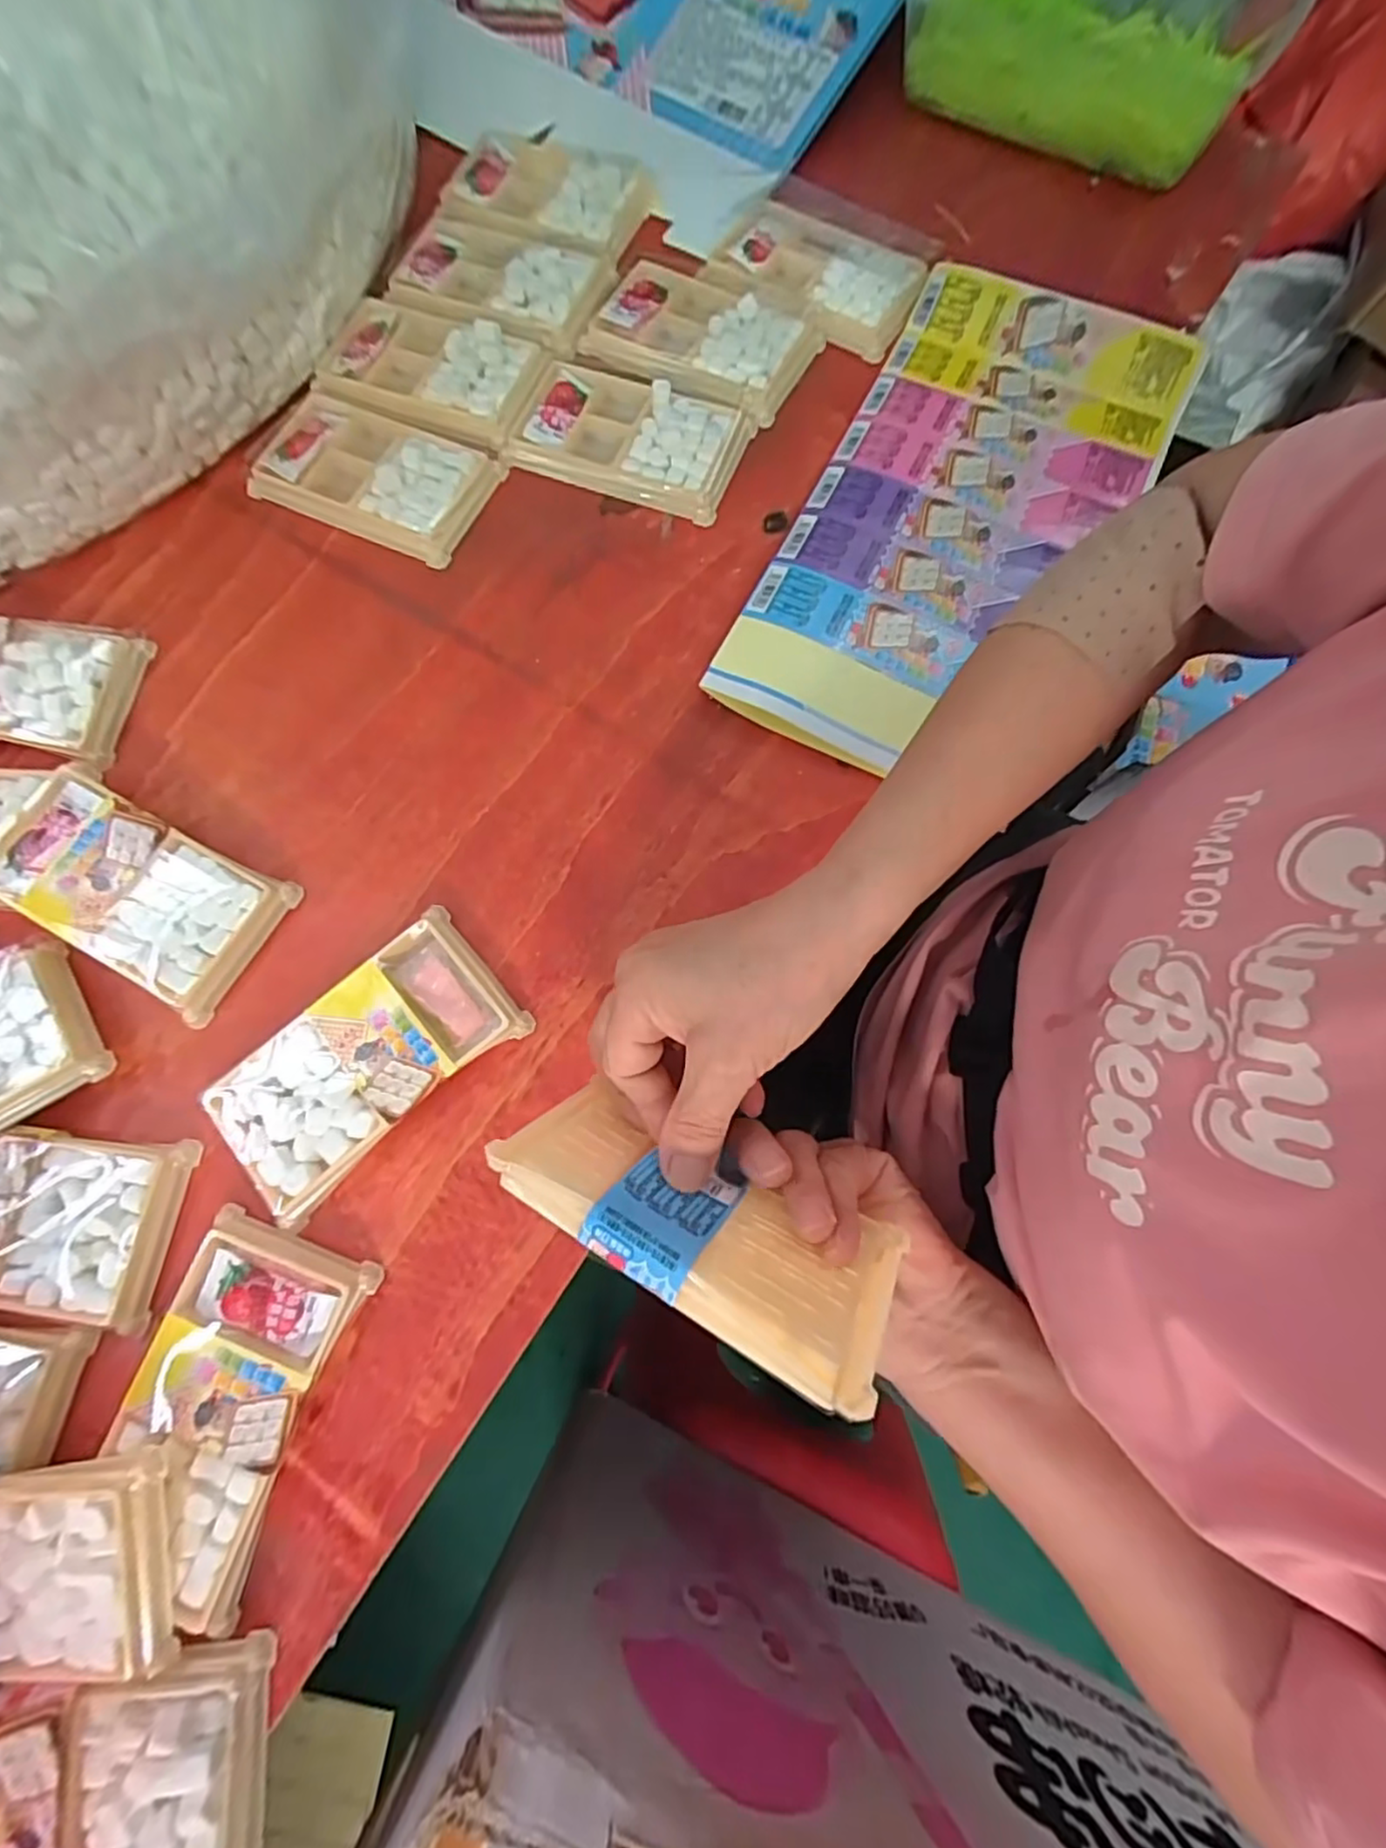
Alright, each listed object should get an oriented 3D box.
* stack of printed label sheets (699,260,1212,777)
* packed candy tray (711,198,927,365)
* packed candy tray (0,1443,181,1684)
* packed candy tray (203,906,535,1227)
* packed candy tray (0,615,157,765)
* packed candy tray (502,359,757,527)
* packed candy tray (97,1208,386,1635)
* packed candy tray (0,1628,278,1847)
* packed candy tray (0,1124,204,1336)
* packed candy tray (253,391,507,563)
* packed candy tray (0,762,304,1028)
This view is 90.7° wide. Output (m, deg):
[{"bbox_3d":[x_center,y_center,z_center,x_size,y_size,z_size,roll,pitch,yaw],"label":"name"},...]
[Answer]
[{"bbox_3d":[0.150,-0.233,0.385,0.163,0.019,0.330,27,78,6],"label":"stack of printed label sheets"},{"bbox_3d":[0.083,-0.415,0.433,0.126,0.016,0.078,41,79,10],"label":"packed candy tray"},{"bbox_3d":[-0.264,0.242,0.255,0.134,0.033,0.073,-5,75,-1],"label":"packed candy tray"},{"bbox_3d":[-0.151,0.062,0.316,0.133,0.017,0.072,-40,78,-10],"label":"packed candy tray"},{"bbox_3d":[-0.382,-0.134,0.372,0.143,0.025,0.075,6,75,2],"label":"packed candy tray"},{"bbox_3d":[-0.037,-0.293,0.410,0.131,0.019,0.077,21,76,6],"label":"packed candy tray"},{"bbox_3d":[-0.193,0.197,0.280,0.074,0.015,0.129,19,76,5],"label":"packed candy tray"},{"bbox_3d":[-0.224,0.317,0.247,0.133,0.020,0.079,-5,75,-1],"label":"packed candy tray"},{"bbox_3d":[-0.296,0.127,0.299,0.128,0.013,0.072,8,75,2],"label":"packed candy tray"},{"bbox_3d":[-0.192,-0.270,0.408,0.140,0.017,0.078,24,76,7],"label":"packed candy tray"},{"bbox_3d":[-0.280,-0.021,0.337,0.145,0.025,0.073,29,77,8],"label":"packed candy tray"}]

